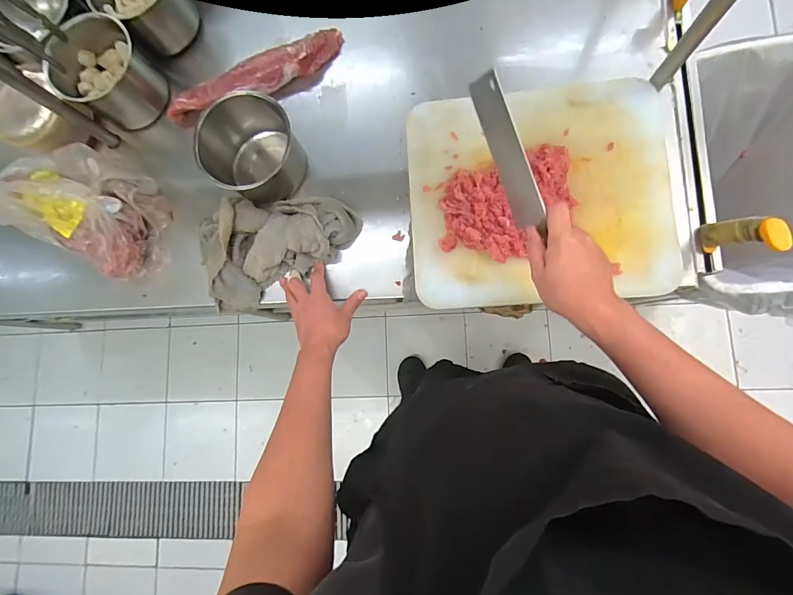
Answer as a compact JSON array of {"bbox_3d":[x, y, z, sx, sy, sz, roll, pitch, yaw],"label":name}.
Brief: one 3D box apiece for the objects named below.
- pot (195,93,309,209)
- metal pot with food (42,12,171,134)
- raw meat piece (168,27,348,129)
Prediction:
[{"bbox_3d":[-0.232,-0.237,0.647,0.134,0.140,0.146,41,89,11],"label":"pot"},{"bbox_3d":[-0.530,-0.412,0.715,0.148,0.124,0.148,-1,82,7],"label":"metal pot with food"},{"bbox_3d":[-0.263,-0.401,0.719,0.355,0.057,0.062,-20,80,4],"label":"raw meat piece"}]

